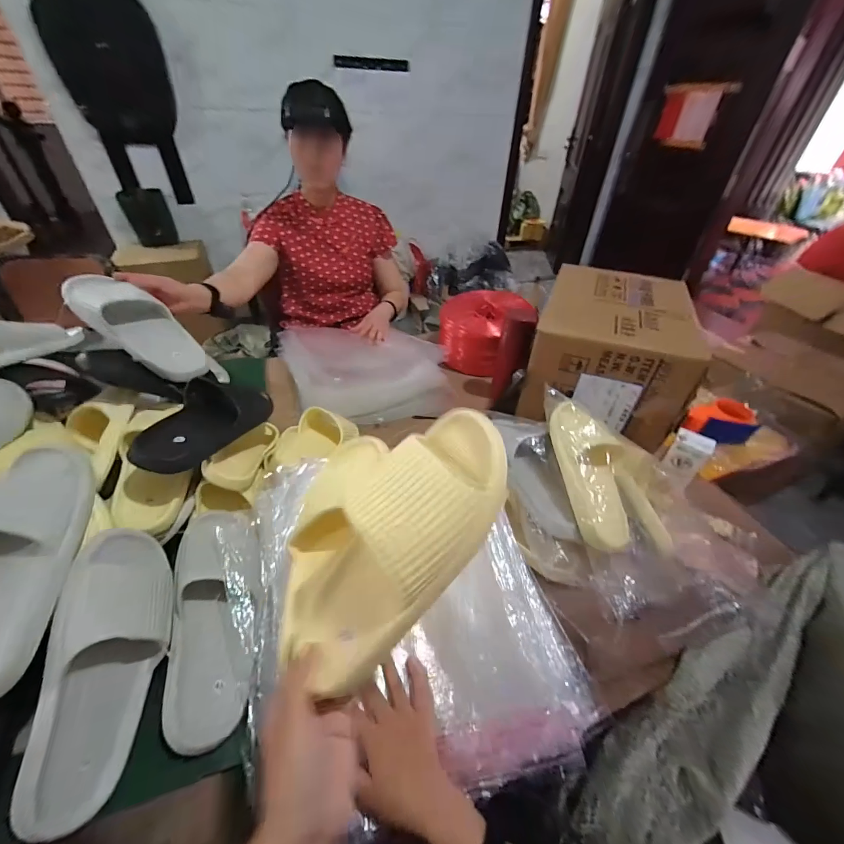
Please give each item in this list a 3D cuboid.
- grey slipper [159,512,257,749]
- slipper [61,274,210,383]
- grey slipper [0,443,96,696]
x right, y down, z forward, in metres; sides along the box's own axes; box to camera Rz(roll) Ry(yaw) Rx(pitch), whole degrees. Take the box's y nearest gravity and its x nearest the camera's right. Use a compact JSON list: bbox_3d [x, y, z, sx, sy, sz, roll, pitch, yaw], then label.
[{"bbox_3d":[-0.265,0.246,0.465,0.086,0.075,0.262,9,48,-37],"label":"grey slipper"},{"bbox_3d":[-0.508,-0.171,0.652,0.277,0.064,0.088,38,46,-4],"label":"slipper"},{"bbox_3d":[-0.456,0.146,0.400,0.113,0.059,0.277,-8,59,-11],"label":"grey slipper"}]

